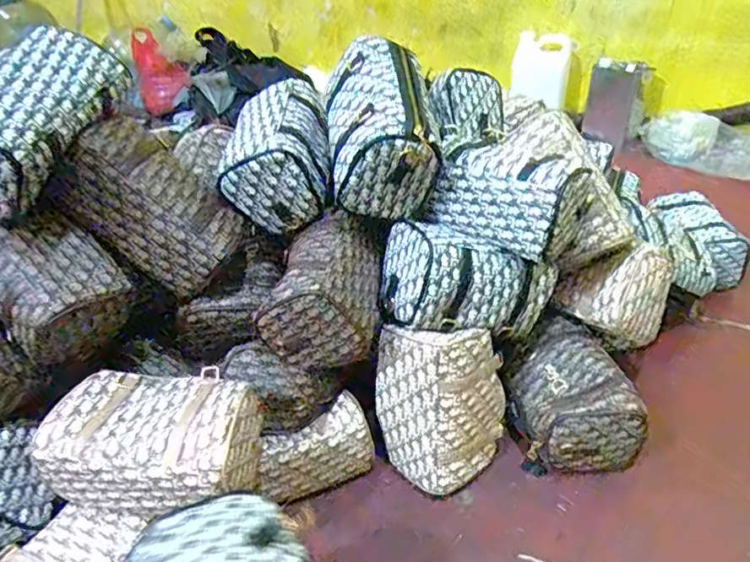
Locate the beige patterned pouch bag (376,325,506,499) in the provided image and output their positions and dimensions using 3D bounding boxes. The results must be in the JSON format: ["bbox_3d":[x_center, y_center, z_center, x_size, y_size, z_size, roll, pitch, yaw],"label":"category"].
[{"bbox_3d":[0.094,0.168,0.725,0.178,0.205,0.122,-4,35,1],"label":"beige patterned pouch bag"}]

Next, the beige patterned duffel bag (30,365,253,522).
[{"bbox_3d":[-0.256,0.189,0.647,0.233,0.103,0.160,2,35,10],"label":"beige patterned duffel bag"}]

